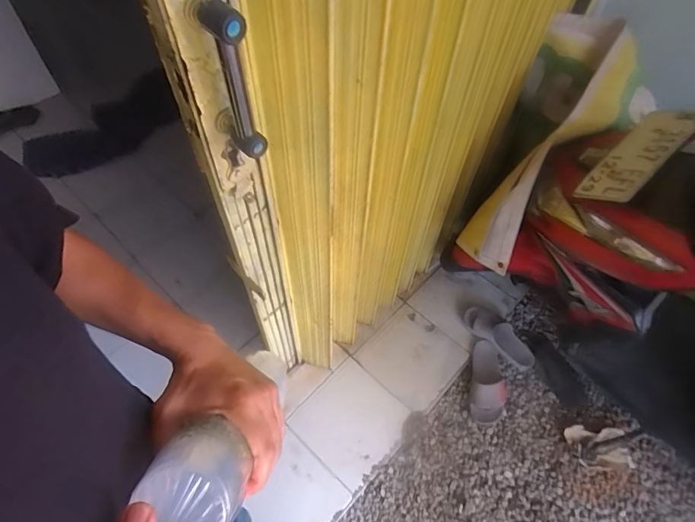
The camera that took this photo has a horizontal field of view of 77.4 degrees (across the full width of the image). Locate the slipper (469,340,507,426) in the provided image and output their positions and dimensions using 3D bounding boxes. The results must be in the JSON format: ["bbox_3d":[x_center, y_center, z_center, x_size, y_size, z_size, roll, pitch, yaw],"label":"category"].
[{"bbox_3d":[0.447,0.382,1.380,0.104,0.064,0.249,11,56,5],"label":"slipper"}]

